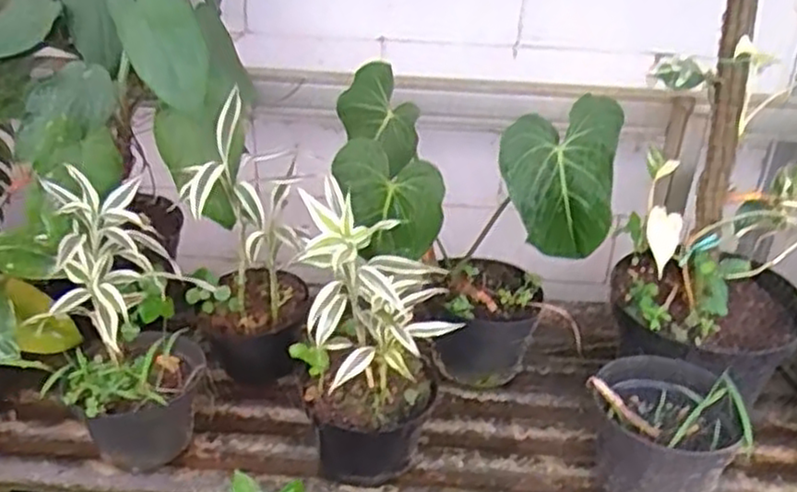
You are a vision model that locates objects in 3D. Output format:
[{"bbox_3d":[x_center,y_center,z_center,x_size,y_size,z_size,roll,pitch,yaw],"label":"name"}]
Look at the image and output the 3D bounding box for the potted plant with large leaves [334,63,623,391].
[{"bbox_3d":[0.090,-0.007,1.067,0.367,0.426,0.295,-4,31,-10],"label":"potted plant with large leaves"}]

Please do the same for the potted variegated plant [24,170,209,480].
[{"bbox_3d":[-0.356,0.108,0.949,0.179,0.356,0.164,-8,32,-17],"label":"potted variegated plant"}]

